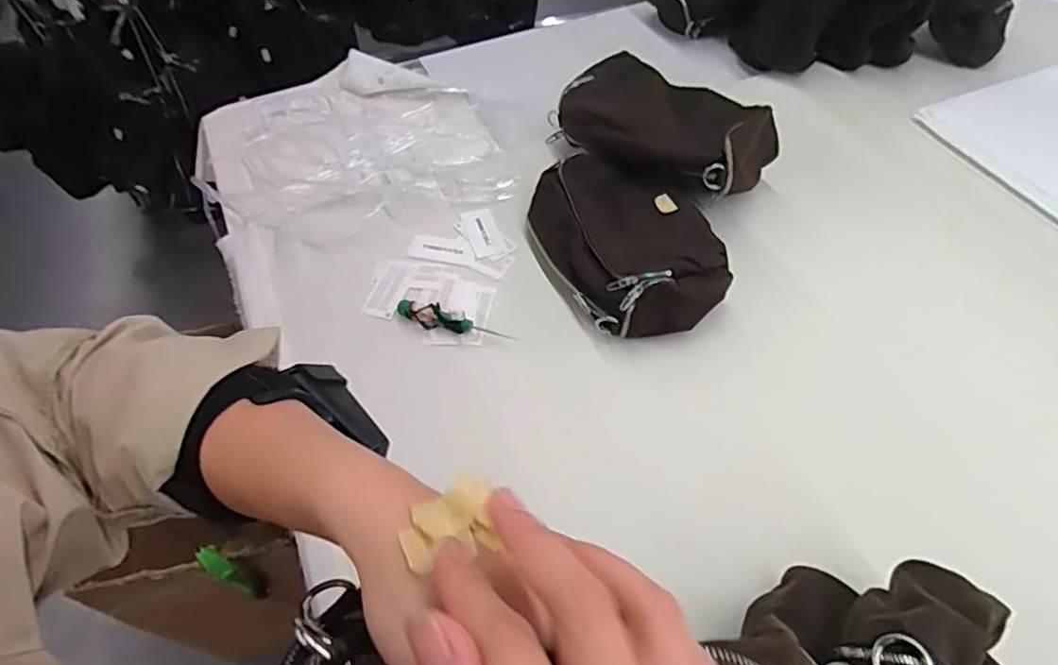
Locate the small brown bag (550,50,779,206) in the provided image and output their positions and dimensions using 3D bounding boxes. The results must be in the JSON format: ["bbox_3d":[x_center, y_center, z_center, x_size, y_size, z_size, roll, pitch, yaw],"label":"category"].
[{"bbox_3d":[0.166,-0.268,0.764,0.275,0.074,0.177,36,62,24],"label":"small brown bag"}]

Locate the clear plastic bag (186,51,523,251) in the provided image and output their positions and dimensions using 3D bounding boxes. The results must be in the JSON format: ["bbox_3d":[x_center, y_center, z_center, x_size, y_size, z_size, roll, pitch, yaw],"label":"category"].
[{"bbox_3d":[-0.275,-0.282,0.878,0.411,0.048,0.444,-15,55,-10],"label":"clear plastic bag"}]

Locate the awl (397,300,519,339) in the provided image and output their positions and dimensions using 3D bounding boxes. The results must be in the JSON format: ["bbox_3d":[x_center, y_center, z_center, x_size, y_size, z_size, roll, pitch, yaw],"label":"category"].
[{"bbox_3d":[-0.083,-0.010,0.651,0.129,0.017,0.024,16,55,12],"label":"awl"}]

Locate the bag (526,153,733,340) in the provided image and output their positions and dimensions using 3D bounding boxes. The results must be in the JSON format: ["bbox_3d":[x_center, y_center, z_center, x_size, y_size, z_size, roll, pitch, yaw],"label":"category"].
[{"bbox_3d":[0.108,-0.111,0.696,0.180,0.063,0.274,-15,55,-10],"label":"bag"}]

